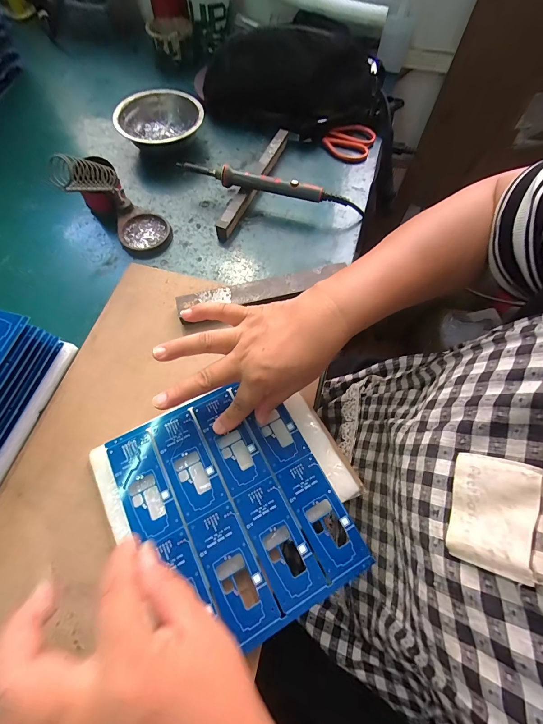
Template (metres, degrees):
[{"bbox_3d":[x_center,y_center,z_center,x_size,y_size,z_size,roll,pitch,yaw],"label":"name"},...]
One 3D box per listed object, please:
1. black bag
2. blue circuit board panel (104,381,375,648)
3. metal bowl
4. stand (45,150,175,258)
[{"bbox_3d":[0.040,-0.412,0.460,0.289,0.099,0.109,-3,67,-4],"label":"black bag"},{"bbox_3d":[-0.033,0.117,0.263,0.157,0.009,0.185,-27,71,-13],"label":"blue circuit board panel"},{"bbox_3d":[-0.168,-0.361,0.476,0.129,0.043,0.129,1,67,-2],"label":"metal bowl"},{"bbox_3d":[-0.195,-0.204,0.380,0.090,0.090,0.133,-34,72,-15],"label":"stand"}]

